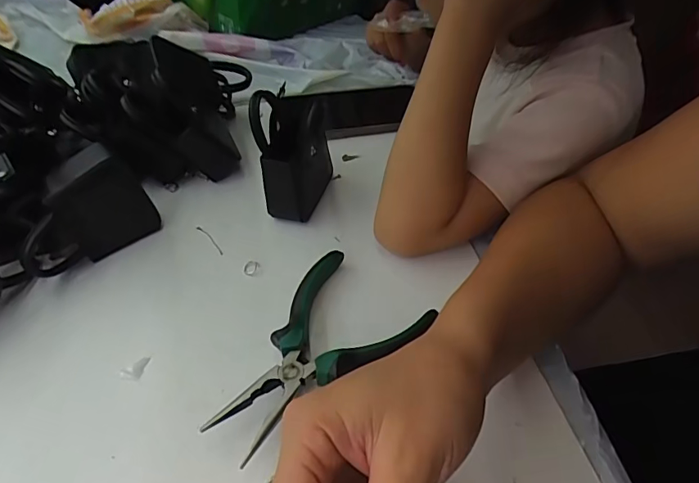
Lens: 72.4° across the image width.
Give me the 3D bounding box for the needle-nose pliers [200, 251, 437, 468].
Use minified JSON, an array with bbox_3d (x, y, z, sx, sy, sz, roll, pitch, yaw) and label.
[{"bbox_3d":[-0.026,0.070,0.308,0.088,0.024,0.145,32,53,30],"label":"needle-nose pliers"}]

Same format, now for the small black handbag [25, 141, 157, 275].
[{"bbox_3d":[-0.205,-0.022,0.363,0.042,0.076,0.097,33,54,31],"label":"small black handbag"}]

